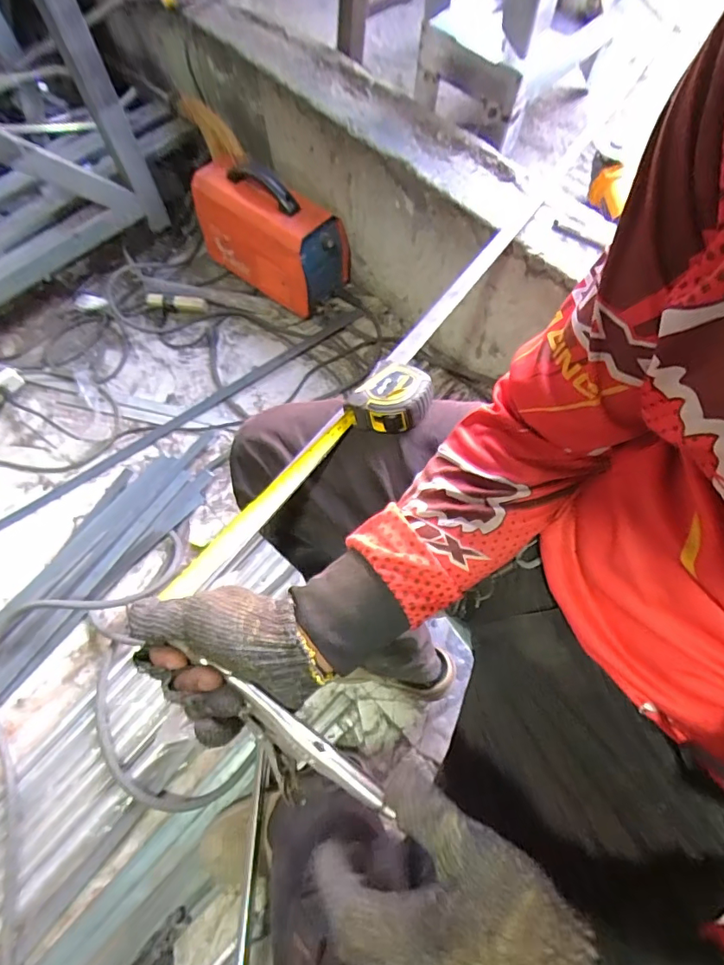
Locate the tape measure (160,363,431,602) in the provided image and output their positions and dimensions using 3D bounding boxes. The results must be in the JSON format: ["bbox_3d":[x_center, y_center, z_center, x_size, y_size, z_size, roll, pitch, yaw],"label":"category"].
[{"bbox_3d":[-0.050,-0.015,0.429,0.274,0.038,0.059,-39,72,-13],"label":"tape measure"}]

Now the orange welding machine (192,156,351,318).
[{"bbox_3d":[-0.206,-0.538,1.085,0.324,0.213,0.147,31,72,13],"label":"orange welding machine"}]

